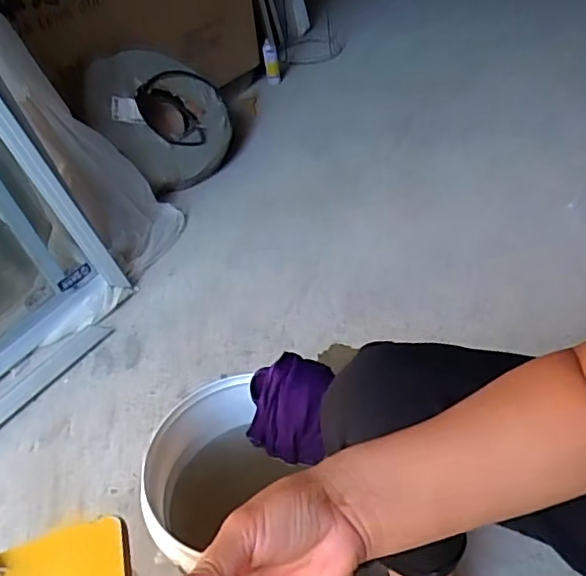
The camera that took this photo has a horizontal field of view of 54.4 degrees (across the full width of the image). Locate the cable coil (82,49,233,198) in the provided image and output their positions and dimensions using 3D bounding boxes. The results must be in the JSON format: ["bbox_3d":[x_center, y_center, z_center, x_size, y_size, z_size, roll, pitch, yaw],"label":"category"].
[{"bbox_3d":[-0.366,-0.514,1.651,0.089,0.431,0.419,0,55,54],"label":"cable coil"}]

